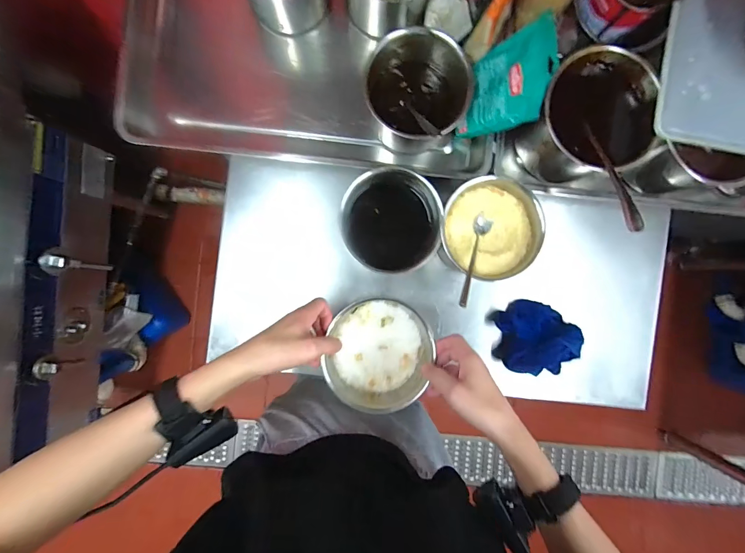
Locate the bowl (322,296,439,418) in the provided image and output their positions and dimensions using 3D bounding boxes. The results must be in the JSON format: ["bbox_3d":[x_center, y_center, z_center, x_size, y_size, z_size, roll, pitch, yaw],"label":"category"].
[{"bbox_3d":[0.009,0.110,0.510,0.145,0.077,0.147,0,90,-2],"label":"bowl"}]

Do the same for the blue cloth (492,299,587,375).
[{"bbox_3d":[0.287,0.109,0.607,0.142,0.041,0.121,15,89,-2],"label":"blue cloth"}]

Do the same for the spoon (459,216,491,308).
[{"bbox_3d":[0.156,-0.028,0.539,0.030,0.028,0.172,26,55,-2],"label":"spoon"}]

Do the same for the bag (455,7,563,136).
[{"bbox_3d":[0.196,-0.288,0.523,0.012,0.147,0.127,-8,100,-43],"label":"bag"}]

